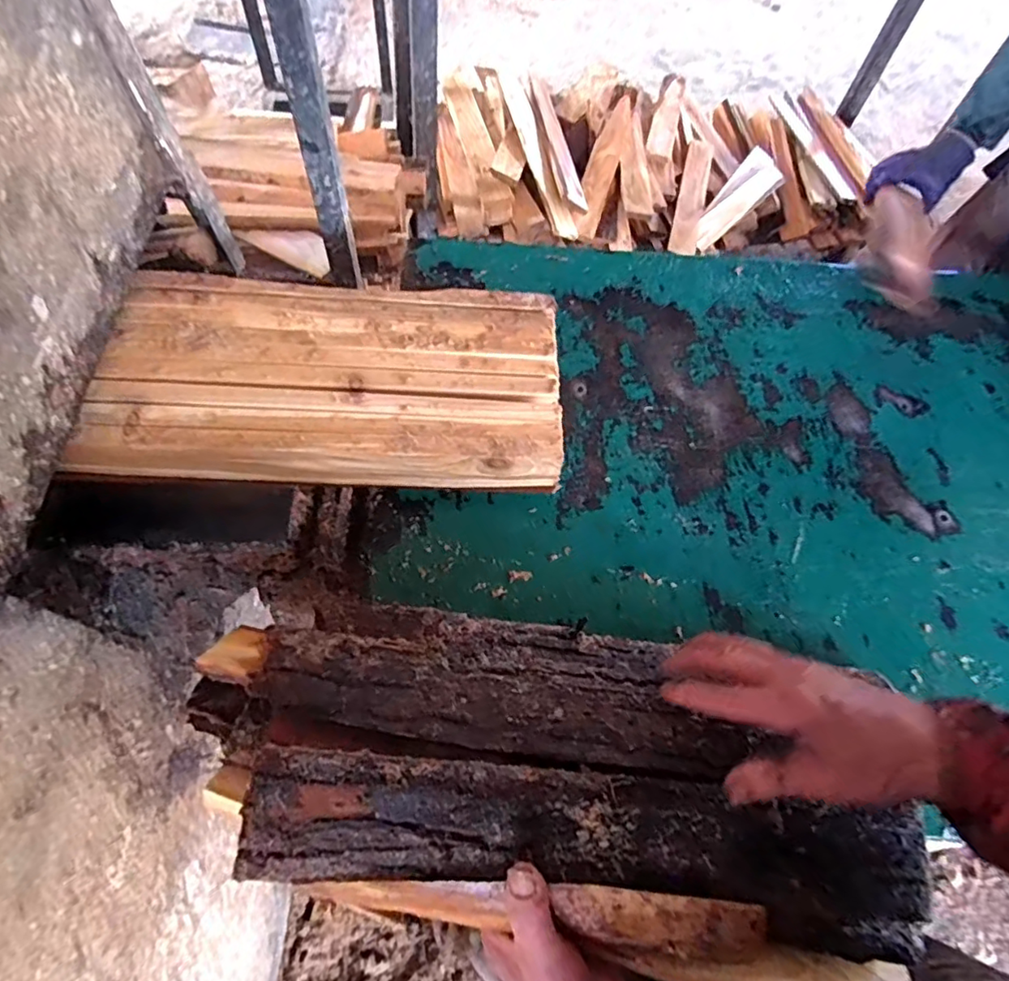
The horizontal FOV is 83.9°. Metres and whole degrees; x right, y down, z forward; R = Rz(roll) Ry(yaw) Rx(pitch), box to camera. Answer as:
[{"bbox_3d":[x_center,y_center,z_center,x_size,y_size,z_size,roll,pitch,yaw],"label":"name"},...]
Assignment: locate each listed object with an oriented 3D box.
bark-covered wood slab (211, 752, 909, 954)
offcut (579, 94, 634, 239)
[{"bbox_3d":[0.053,0.227,0.359,0.448,0.031,0.080,10,66,-5],"label":"bark-covered wood slab"},{"bbox_3d":[0.250,-0.825,1.425,0.070,0.037,0.405,16,83,6],"label":"offcut"}]

